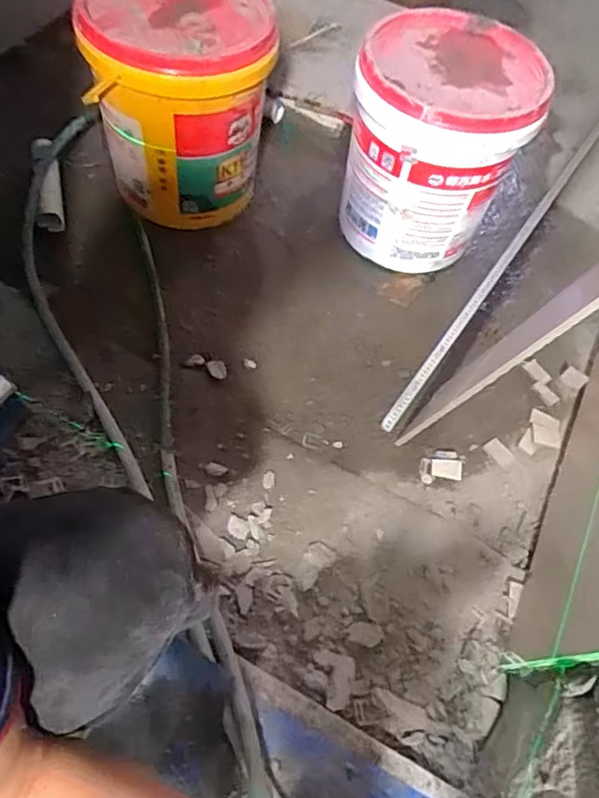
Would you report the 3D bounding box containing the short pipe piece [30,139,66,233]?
[{"bbox_3d":[-0.475,-0.408,1.064,0.055,0.044,0.191,-10,86,-10],"label":"short pipe piece"}]

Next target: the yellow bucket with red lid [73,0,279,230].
[{"bbox_3d":[-0.201,-0.527,1.015,0.294,0.338,0.278,0,63,-7],"label":"yellow bucket with red lid"}]

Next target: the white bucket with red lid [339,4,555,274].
[{"bbox_3d":[0.248,-0.459,1.064,0.294,0.357,0.309,3,63,-6],"label":"white bucket with red lid"}]

